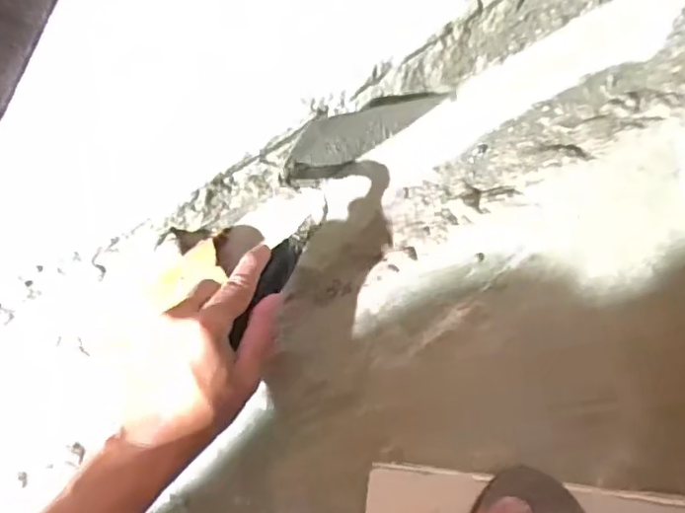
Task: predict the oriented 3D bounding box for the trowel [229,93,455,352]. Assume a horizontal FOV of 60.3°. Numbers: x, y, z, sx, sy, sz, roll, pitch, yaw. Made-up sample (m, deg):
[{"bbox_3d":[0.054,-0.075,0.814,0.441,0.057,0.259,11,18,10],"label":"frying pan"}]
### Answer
[{"bbox_3d":[-0.013,-0.052,0.486,0.075,0.062,0.268,32,63,3],"label":"trowel"}]

